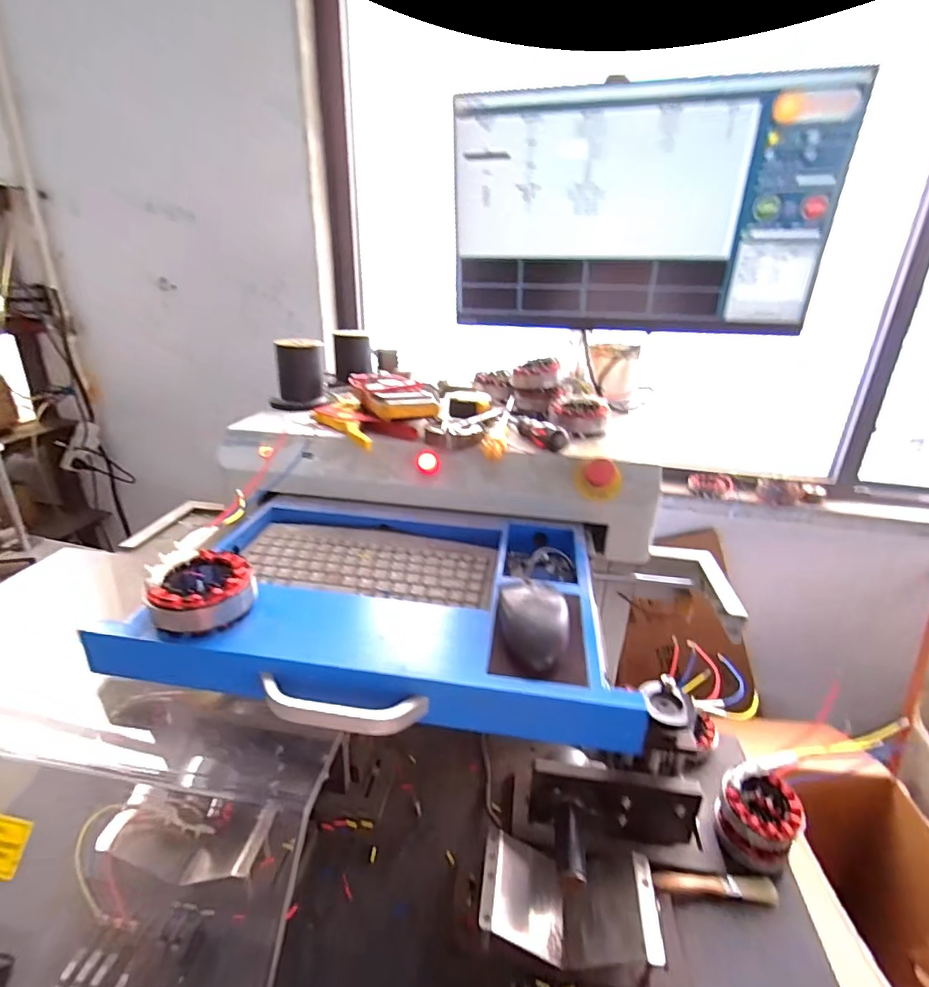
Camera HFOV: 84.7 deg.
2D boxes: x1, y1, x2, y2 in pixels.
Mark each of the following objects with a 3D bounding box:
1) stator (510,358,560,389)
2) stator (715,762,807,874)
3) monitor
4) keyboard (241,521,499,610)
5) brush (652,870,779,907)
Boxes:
[{"bbox_3d":[0.118,-0.203,0.861,0.078,0.042,0.064,3,24,4],"label":"stator"},{"bbox_3d":[0.369,0.407,0.643,0.089,0.075,0.090,1,24,-1],"label":"stator"},{"bbox_3d":[0.221,-0.364,0.676,0.481,0.275,0.053,6,25,11],"label":"monitor"},{"bbox_3d":[-0.110,0.076,0.598,0.289,0.015,0.134,4,24,5],"label":"keyboard"},{"bbox_3d":[0.297,0.465,0.604,0.146,0.017,0.027,2,24,2],"label":"brush"}]

